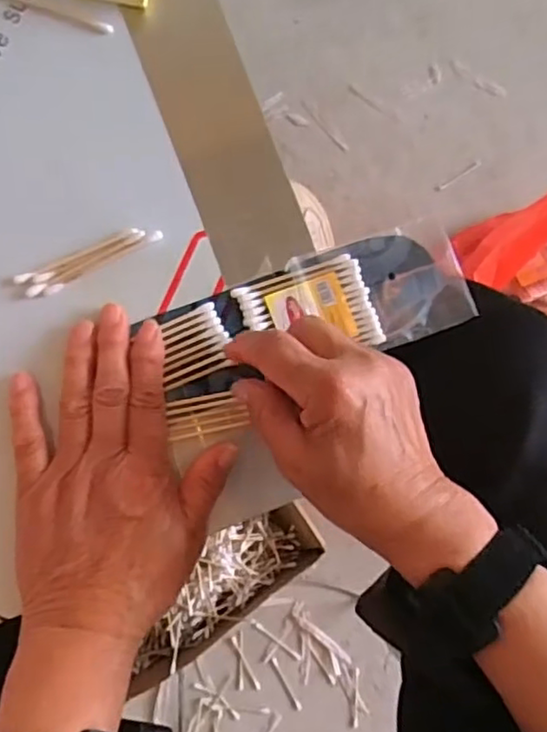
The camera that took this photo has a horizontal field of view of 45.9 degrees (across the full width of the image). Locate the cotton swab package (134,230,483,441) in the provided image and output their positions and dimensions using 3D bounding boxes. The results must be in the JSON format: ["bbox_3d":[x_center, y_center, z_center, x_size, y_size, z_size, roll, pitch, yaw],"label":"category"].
[{"bbox_3d":[0.023,-0.025,0.371,0.183,0.016,0.070,-22,89,-6],"label":"cotton swab package"}]

